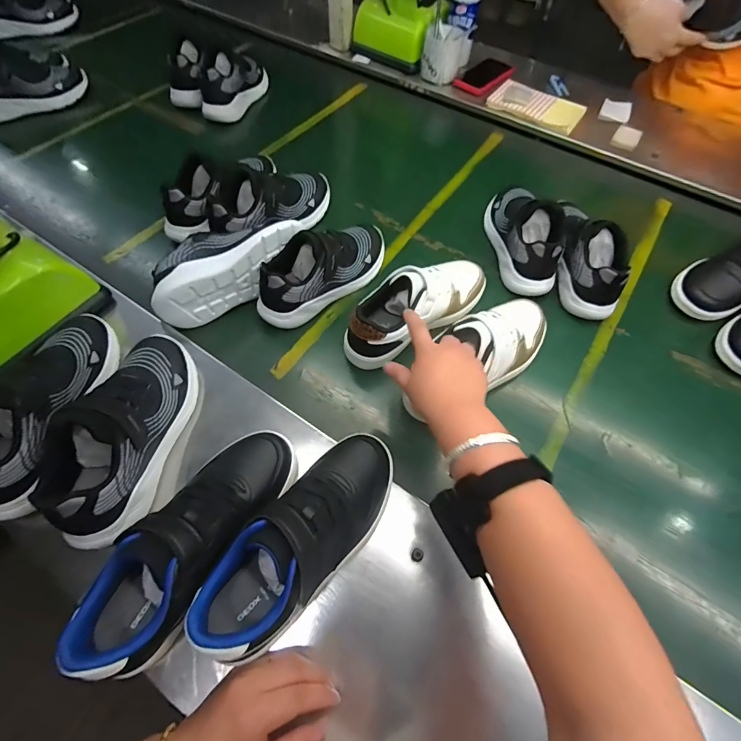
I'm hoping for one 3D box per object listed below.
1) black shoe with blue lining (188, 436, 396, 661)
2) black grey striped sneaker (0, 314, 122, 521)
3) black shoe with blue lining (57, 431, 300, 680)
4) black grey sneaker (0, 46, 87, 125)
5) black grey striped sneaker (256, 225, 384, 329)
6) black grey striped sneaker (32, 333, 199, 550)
[{"bbox_3d":[-0.054,0.147,0.347,0.081,0.081,0.223,35,66,15],"label":"black shoe with blue lining"},{"bbox_3d":[-0.361,0.026,0.407,0.112,0.080,0.234,12,62,3],"label":"black grey striped sneaker"},{"bbox_3d":[-0.157,0.148,0.343,0.076,0.078,0.230,30,65,12],"label":"black shoe with blue lining"},{"bbox_3d":[-0.733,-0.607,0.802,0.111,0.125,0.233,40,67,16],"label":"black grey sneaker"},{"bbox_3d":[-0.065,-0.151,0.558,0.222,0.080,0.088,-35,69,-19],"label":"black grey striped sneaker"},{"bbox_3d":[-0.259,0.057,0.404,0.088,0.095,0.229,10,62,2],"label":"black grey striped sneaker"}]

